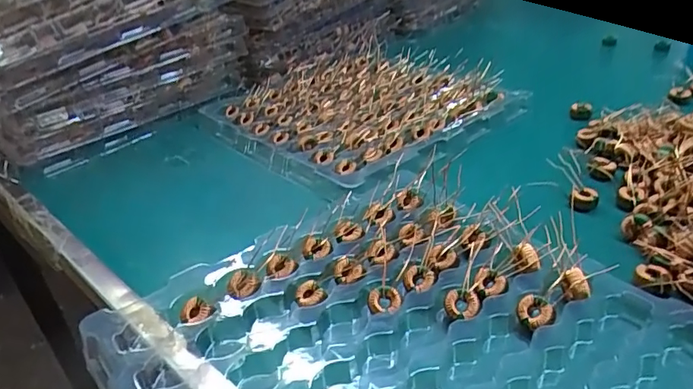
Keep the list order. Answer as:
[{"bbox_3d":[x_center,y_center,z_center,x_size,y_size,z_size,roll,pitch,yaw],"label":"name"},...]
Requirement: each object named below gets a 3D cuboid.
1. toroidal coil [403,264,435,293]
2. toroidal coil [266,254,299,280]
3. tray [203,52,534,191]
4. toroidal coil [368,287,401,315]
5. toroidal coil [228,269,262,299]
[{"bbox_3d":[0.050,0.057,0.359,0.019,0.007,0.017,26,44,38],"label":"toroidal coil"},{"bbox_3d":[-0.047,0.051,0.375,0.020,0.004,0.021,-3,33,2],"label":"toroidal coil"},{"bbox_3d":[0.020,-0.115,0.649,0.289,0.028,0.309,-29,40,-33],"label":"tray"},{"bbox_3d":[0.025,0.069,0.342,0.021,0.006,0.017,0,80,6],"label":"toroidal coil"},{"bbox_3d":[-0.071,0.062,0.363,0.020,0.007,0.023,-25,38,-28],"label":"toroidal coil"}]

